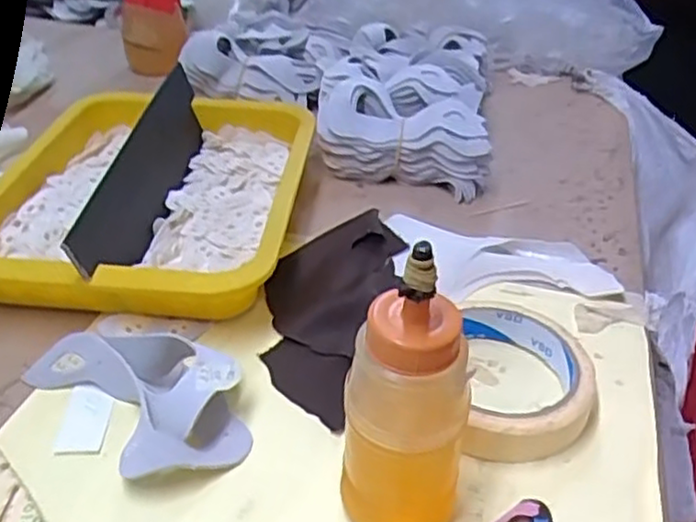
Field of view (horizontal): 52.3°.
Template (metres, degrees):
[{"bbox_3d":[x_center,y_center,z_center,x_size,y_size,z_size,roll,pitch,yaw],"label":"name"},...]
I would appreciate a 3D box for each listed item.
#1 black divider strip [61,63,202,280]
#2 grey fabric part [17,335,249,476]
[{"bbox_3d":[-0.133,-0.060,0.482,0.008,0.054,0.241,-16,34,14],"label":"black divider strip"},{"bbox_3d":[-0.101,0.062,0.357,0.117,0.034,0.069,31,41,35],"label":"grey fabric part"}]

